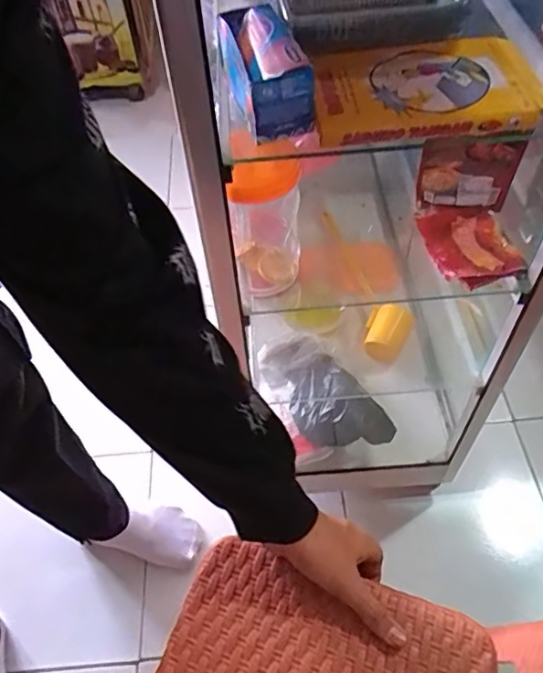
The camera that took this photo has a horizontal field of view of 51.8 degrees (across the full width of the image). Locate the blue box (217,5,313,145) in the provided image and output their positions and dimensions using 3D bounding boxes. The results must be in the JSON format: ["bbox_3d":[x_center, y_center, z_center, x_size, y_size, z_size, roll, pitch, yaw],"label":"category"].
[{"bbox_3d":[-0.008,-0.243,0.509,0.057,0.057,0.139,-15,54,-7],"label":"blue box"}]

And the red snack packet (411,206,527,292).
[{"bbox_3d":[0.239,-0.115,0.686,0.101,0.023,0.136,-10,54,-4],"label":"red snack packet"}]

